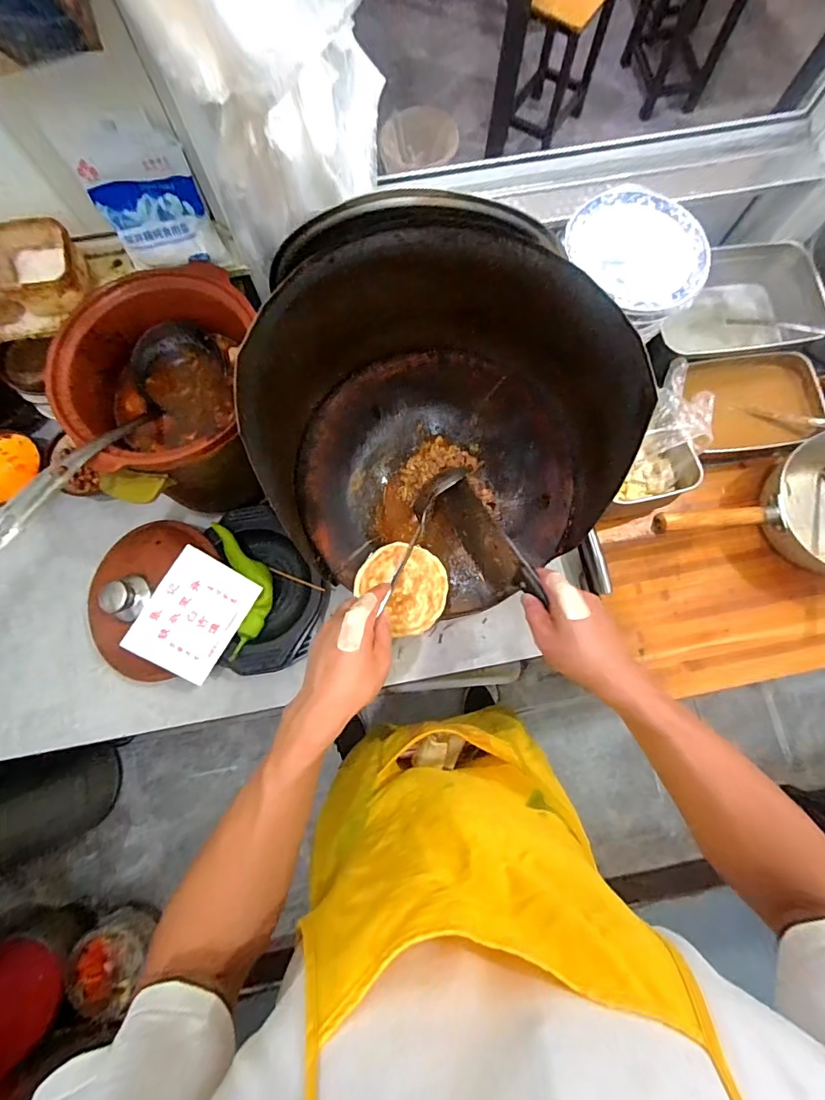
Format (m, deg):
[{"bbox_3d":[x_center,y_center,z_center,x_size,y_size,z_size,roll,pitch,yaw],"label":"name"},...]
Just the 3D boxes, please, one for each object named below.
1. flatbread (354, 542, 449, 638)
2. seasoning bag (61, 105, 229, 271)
[{"bbox_3d":[-0.010,0.044,0.592,0.116,0.008,0.099,41,89,14],"label":"flatbread"},{"bbox_3d":[-0.281,-0.381,0.500,0.111,0.139,0.035,-13,62,-4],"label":"seasoning bag"}]

